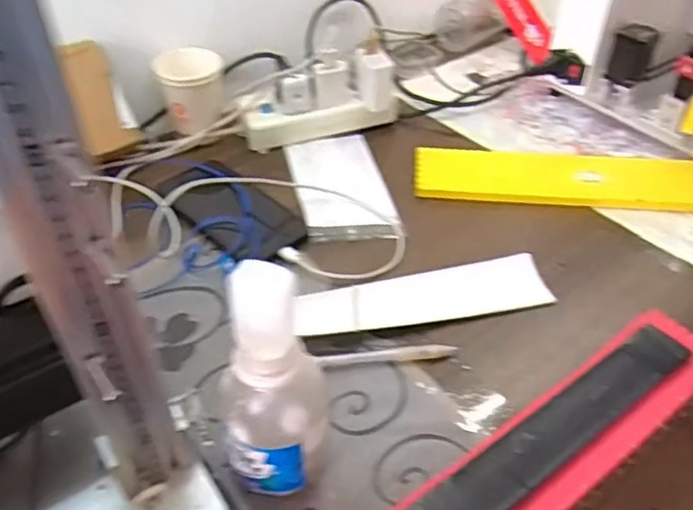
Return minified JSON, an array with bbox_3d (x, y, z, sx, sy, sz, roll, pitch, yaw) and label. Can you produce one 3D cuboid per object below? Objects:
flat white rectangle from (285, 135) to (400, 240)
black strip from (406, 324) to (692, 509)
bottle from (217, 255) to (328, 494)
[{"bbox_3d":[-0.008,-0.080,0.675,0.094,0.016,0.194,-8,43,-9],"label":"flat white rectangle"},{"bbox_3d":[0.149,0.123,0.433,0.278,0.009,0.042,-26,51,-27],"label":"black strip"},{"bbox_3d":[-0.043,0.084,0.373,0.069,0.178,0.054,-9,43,-10],"label":"bottle"}]

